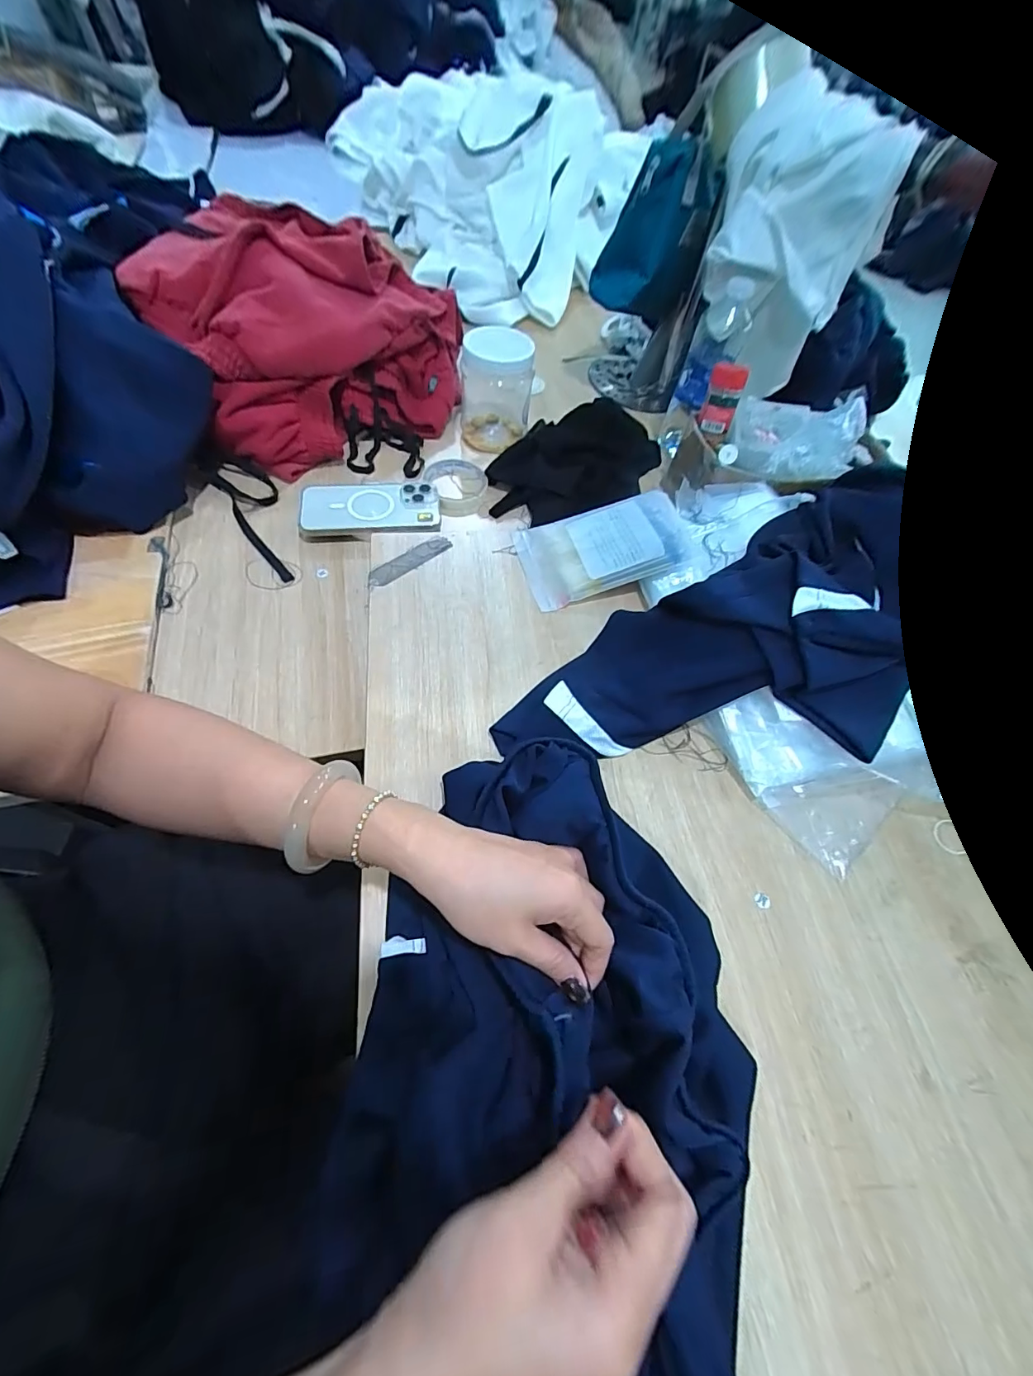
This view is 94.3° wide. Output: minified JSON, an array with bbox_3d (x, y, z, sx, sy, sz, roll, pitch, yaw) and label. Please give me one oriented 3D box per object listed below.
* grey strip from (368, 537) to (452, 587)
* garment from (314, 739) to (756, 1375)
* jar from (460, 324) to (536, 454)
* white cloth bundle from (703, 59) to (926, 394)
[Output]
[{"bbox_3d":[-0.114,-0.137,0.513,0.099,0.004,0.021,-37,81,-24],"label":"grey strip"},{"bbox_3d":[0.021,0.219,0.277,0.230,0.071,0.363,6,57,0],"label":"garment"},{"bbox_3d":[-0.028,-0.419,0.668,0.096,0.126,0.114,1,59,-6],"label":"jar"},{"bbox_3d":[0.311,-0.506,0.582,0.166,0.260,0.094,16,58,6],"label":"white cloth bundle"}]

